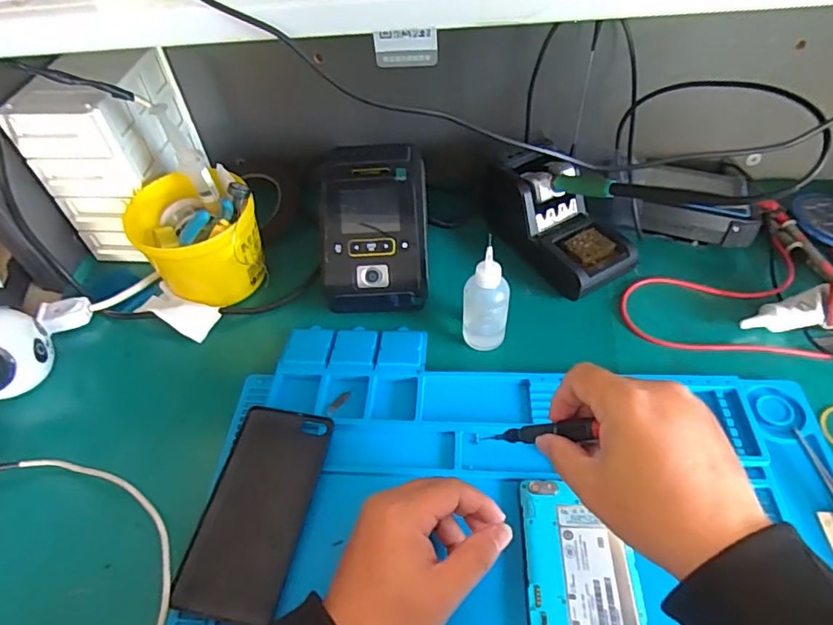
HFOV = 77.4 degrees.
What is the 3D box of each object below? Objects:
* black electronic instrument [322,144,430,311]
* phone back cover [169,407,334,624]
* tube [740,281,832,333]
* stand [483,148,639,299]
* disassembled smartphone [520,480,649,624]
[{"bbox_3d":[-0.035,-0.075,0.480,0.092,0.097,0.137,-2,50,2],"label":"black electronic instrument"},{"bbox_3d":[-0.112,0.136,0.369,0.071,0.007,0.142,6,51,9],"label":"phone back cover"},{"bbox_3d":[0.323,-0.007,0.443,0.082,0.035,0.039,2,51,5],"label":"tube"},{"bbox_3d":[0.133,-0.089,0.497,0.082,0.081,0.146,-25,53,-16],"label":"stand"},{"bbox_3d":[0.104,0.176,0.324,0.069,0.009,0.137,0,51,4],"label":"disassembled smartphone"}]

